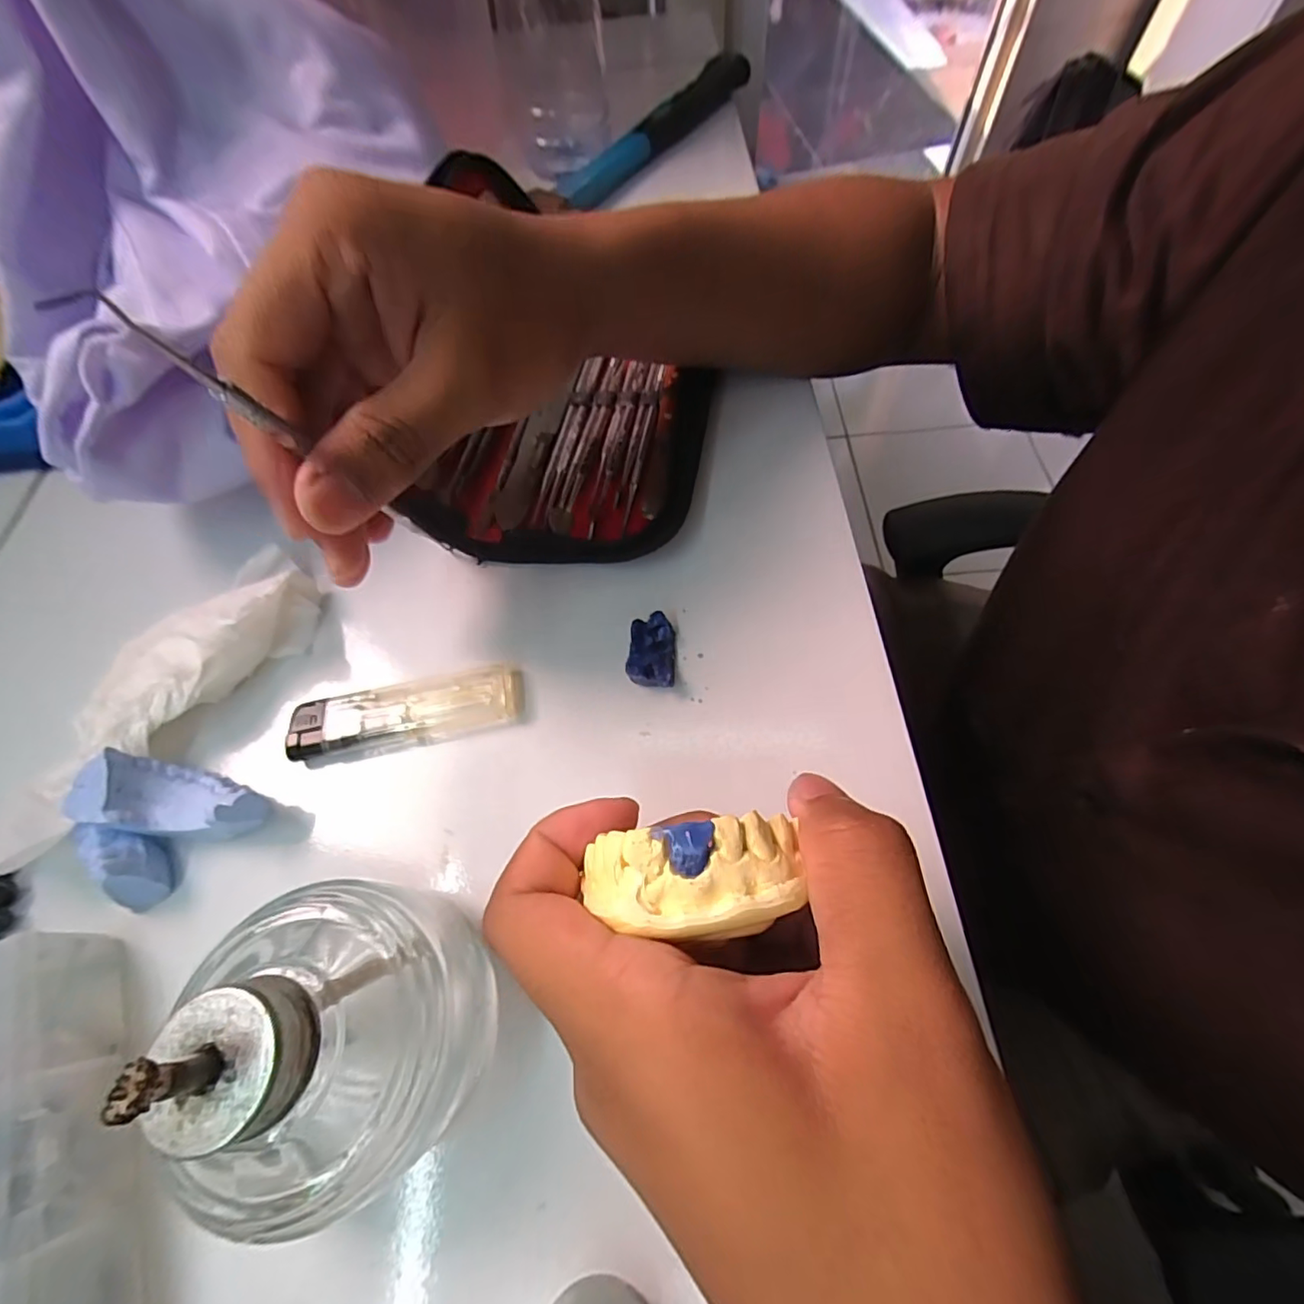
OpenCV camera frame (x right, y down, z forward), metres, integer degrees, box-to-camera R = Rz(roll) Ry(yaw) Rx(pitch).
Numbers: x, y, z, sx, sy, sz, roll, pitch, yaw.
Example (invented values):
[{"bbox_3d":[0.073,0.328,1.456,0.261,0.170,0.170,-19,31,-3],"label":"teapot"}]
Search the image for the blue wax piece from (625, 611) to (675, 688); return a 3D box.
[{"bbox_3d":[0.000,0.000,0.217,0.017,0.012,0.031,0,63,3],"label":"blue wax piece"}]

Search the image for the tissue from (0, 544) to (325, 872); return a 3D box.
[{"bbox_3d":[-0.185,0.015,0.209,0.043,0.028,0.129,27,68,16],"label":"tissue"}]

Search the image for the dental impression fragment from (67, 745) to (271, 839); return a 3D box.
[{"bbox_3d":[-0.159,0.051,0.192,0.061,0.024,0.023,8,64,7],"label":"dental impression fragment"}]

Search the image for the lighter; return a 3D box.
[{"bbox_3d":[-0.093,0.022,0.213,0.084,0.009,0.023,-12,63,-3],"label":"lighter"}]

